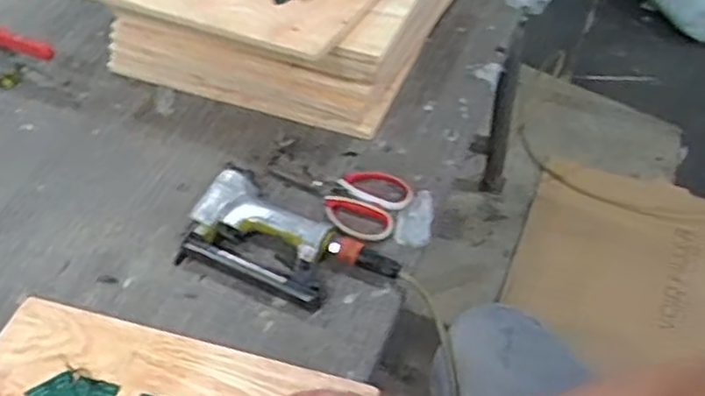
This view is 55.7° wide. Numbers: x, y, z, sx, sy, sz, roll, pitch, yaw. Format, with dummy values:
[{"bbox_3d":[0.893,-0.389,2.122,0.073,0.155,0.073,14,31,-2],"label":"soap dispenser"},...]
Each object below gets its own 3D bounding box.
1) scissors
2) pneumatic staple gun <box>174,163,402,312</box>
[{"bbox_3d":[-0.021,-0.009,0.842,0.187,0.012,0.105,18,54,20],"label":"scissors"},{"bbox_3d":[-0.070,0.049,0.777,0.252,0.042,0.132,15,53,18],"label":"pneumatic staple gun"}]

